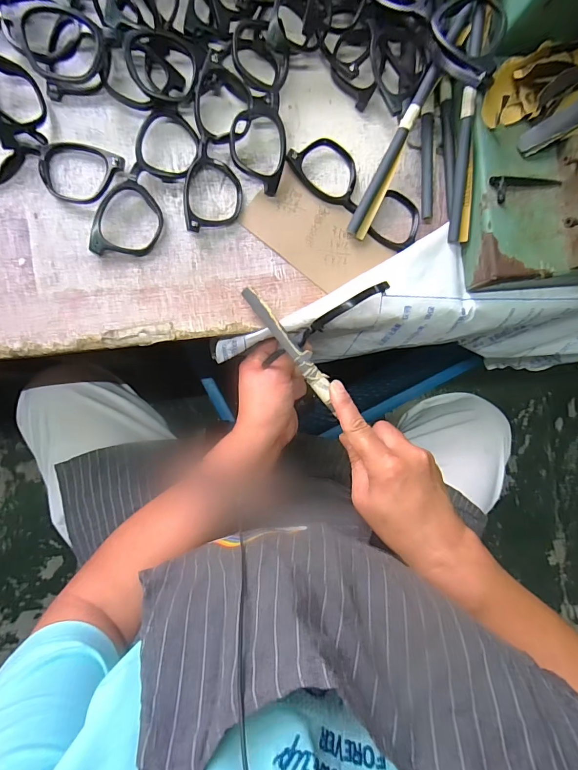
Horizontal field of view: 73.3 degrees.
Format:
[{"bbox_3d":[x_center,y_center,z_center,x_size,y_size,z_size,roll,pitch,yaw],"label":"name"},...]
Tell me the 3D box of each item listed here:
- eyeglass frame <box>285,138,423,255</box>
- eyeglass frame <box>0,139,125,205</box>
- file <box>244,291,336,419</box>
[{"bbox_3d":[0.063,-0.175,0.348,0.133,0.012,0.054,31,84,-7],"label":"eyeglass frame"},{"bbox_3d":[-0.201,-0.176,0.303,0.136,0.013,0.048,9,87,-9],"label":"eyeglass frame"},{"bbox_3d":[0.002,-0.033,0.320,0.017,0.008,0.116,-38,90,-4],"label":"file"}]

